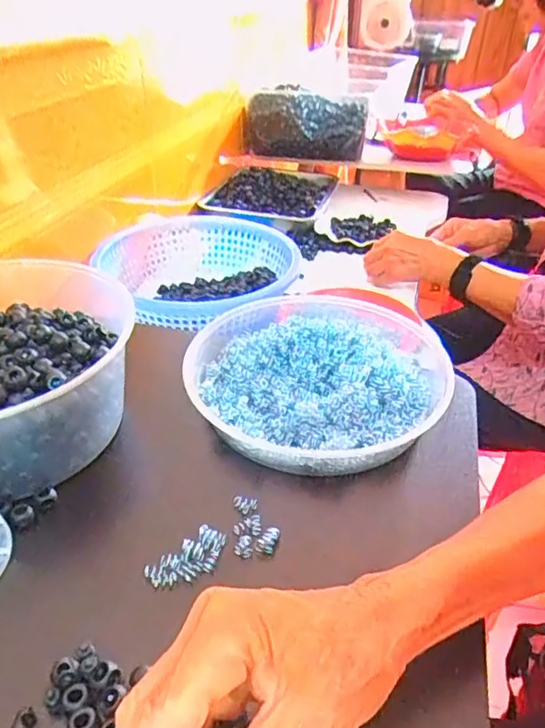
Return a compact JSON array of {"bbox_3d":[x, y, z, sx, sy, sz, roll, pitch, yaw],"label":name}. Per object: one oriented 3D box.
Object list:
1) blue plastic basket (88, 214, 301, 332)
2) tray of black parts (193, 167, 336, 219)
[{"bbox_3d":[-0.098,-0.111,0.742,0.247,0.098,0.273,-27,44,-33],"label":"blue plastic basket"},{"bbox_3d":[-0.005,-0.349,1.093,0.232,0.048,0.267,12,38,16],"label":"tray of black parts"}]

